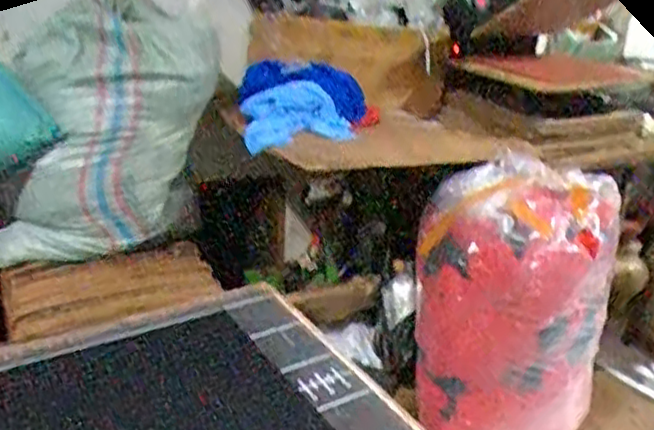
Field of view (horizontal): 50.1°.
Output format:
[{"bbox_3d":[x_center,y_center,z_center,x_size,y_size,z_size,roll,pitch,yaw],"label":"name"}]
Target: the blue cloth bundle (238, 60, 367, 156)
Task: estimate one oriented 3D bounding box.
[{"bbox_3d":[-0.083,-0.290,1.816,0.130,0.203,0.414,19,19,39],"label":"blue cloth bundle"}]

